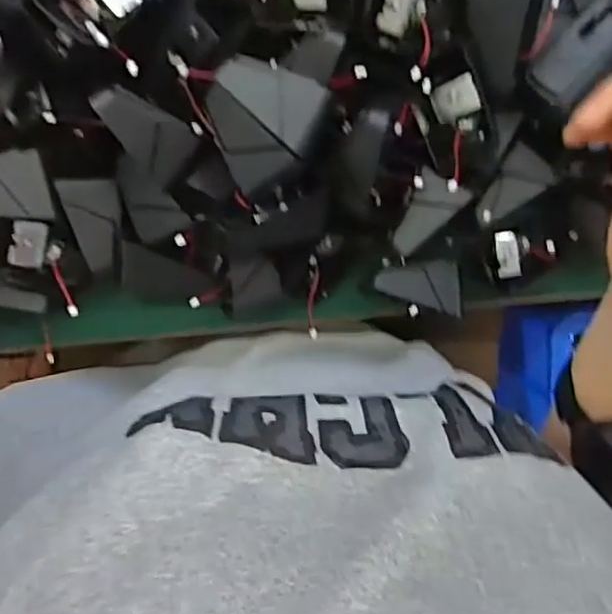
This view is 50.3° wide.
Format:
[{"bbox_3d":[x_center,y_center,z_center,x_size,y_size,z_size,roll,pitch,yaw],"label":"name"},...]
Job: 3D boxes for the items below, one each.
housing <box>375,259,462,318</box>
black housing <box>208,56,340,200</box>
[{"bbox_3d":[0.077,-0.018,0.432,0.057,0.020,0.033,16,96,-8],"label":"housing"},{"bbox_3d":[-0.019,-0.106,0.366,0.064,0.028,0.069,-25,100,-2],"label":"black housing"}]

